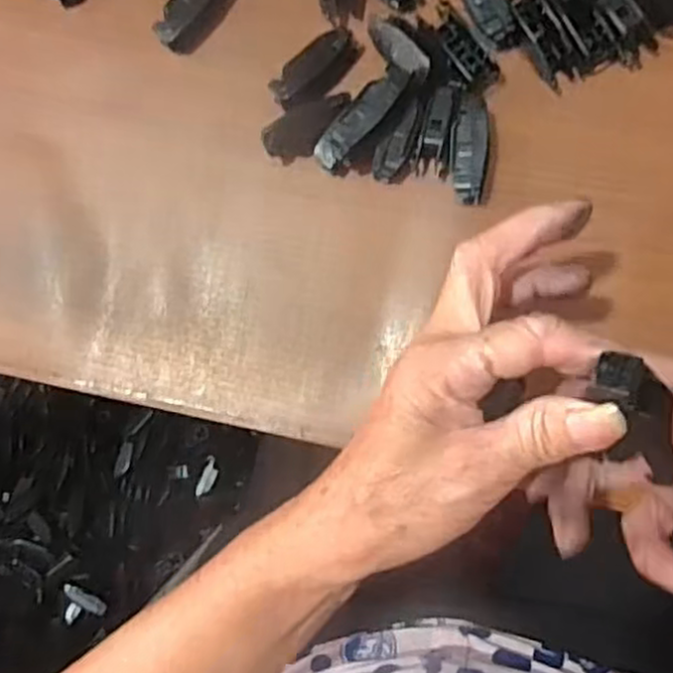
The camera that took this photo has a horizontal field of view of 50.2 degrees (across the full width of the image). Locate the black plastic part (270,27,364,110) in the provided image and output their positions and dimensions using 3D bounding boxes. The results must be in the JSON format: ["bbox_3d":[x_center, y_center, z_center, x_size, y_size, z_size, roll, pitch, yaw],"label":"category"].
[{"bbox_3d":[-0.010,-0.134,0.363,0.022,0.016,0.050,44,91,4],"label":"black plastic part"}]

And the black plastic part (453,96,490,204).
[{"bbox_3d":[0.065,-0.090,0.352,0.017,0.021,0.049,2,88,4],"label":"black plastic part"}]

